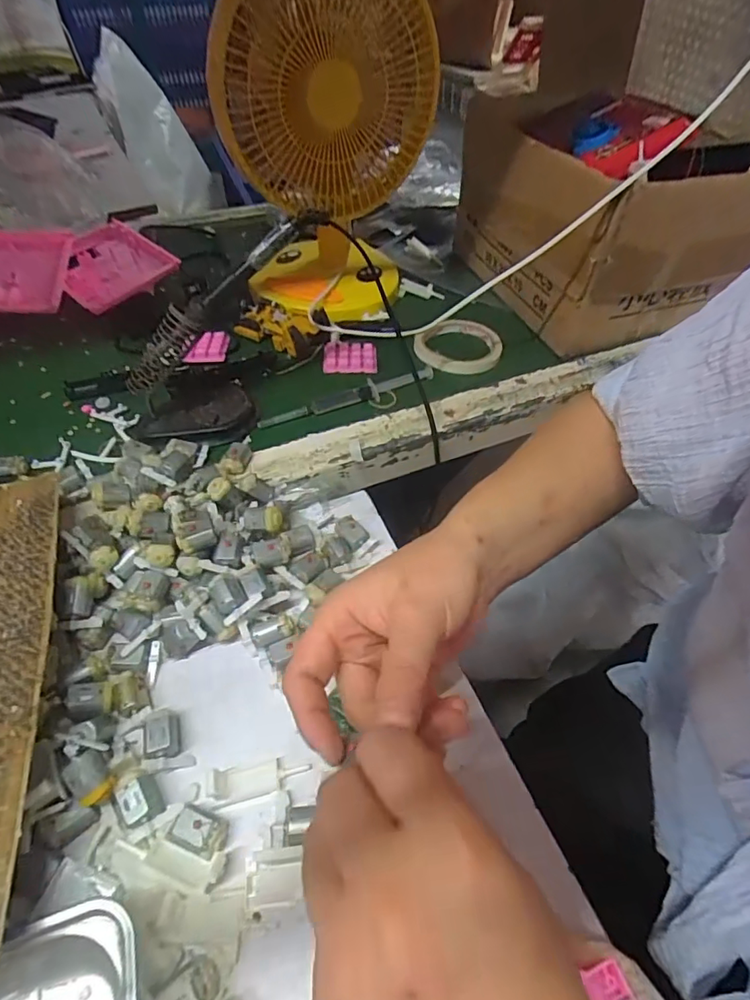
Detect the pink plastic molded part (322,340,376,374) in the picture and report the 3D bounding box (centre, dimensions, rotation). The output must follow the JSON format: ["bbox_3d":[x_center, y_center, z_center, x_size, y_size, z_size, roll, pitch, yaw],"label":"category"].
[{"bbox_3d":[-0.028,-0.162,0.589,0.059,0.016,0.043,1,50,-1],"label":"pink plastic molded part"}]

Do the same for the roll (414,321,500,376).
[{"bbox_3d":[0.097,-0.178,0.605,0.096,0.018,0.099,1,50,-1],"label":"roll"}]

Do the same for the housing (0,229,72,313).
[{"bbox_3d":[-0.457,-0.283,0.637,0.145,0.048,0.151,-8,50,-8],"label":"housing"}]

